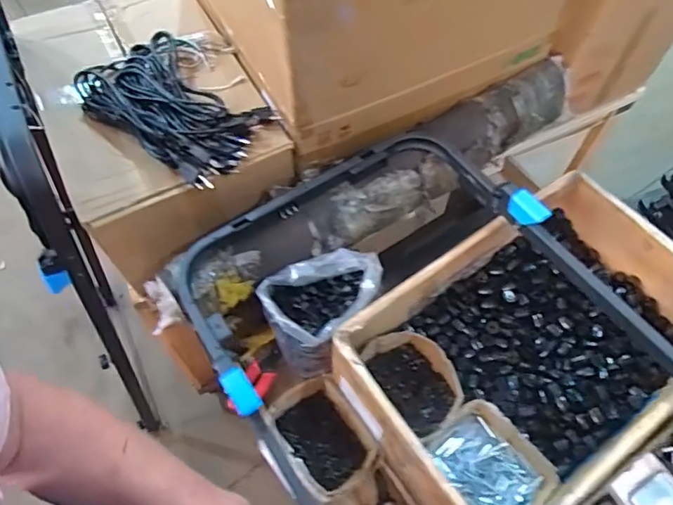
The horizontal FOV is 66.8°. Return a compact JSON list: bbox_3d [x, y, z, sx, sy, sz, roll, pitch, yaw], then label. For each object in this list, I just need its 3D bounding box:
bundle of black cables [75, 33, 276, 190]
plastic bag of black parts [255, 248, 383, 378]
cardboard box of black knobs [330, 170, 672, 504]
[{"bbox_3d":[-0.270,-0.253,0.850,0.352,0.050,0.203,35,65,19],"label":"bundle of black cables"},{"bbox_3d":[-0.014,0.101,0.834,0.192,0.160,0.136,-25,62,-14],"label":"plastic bag of black parts"},{"bbox_3d":[0.299,0.150,0.782,0.533,0.142,0.353,-32,64,-18],"label":"cardboard box of black knobs"}]

